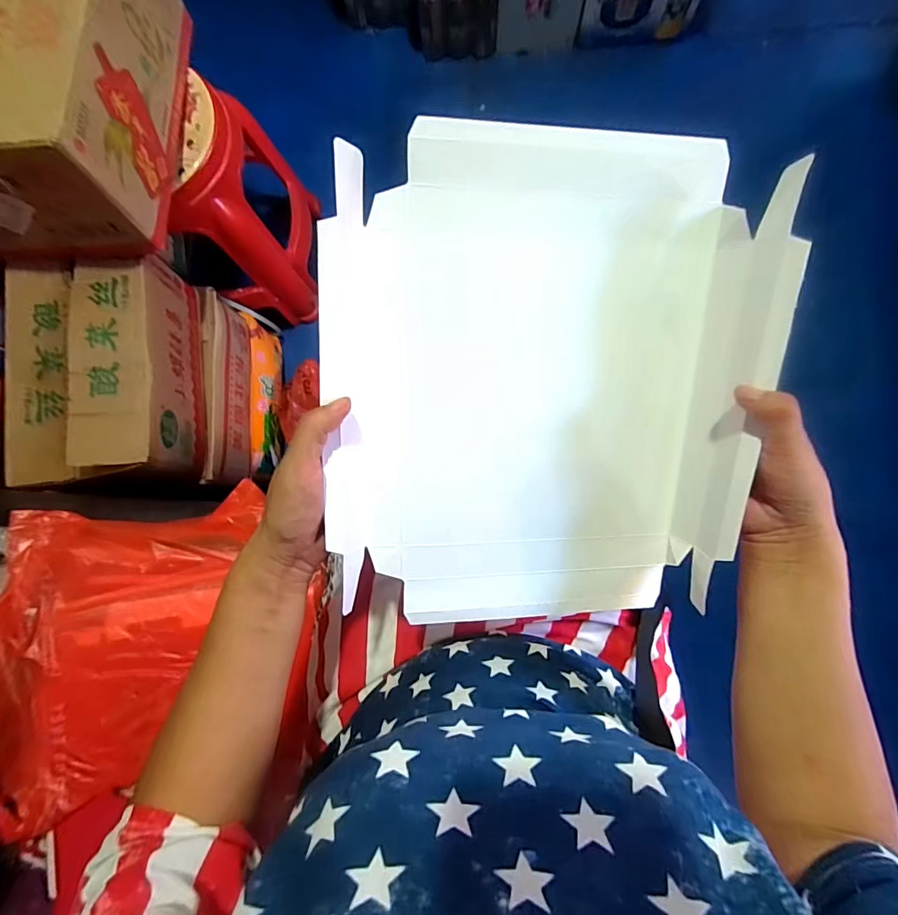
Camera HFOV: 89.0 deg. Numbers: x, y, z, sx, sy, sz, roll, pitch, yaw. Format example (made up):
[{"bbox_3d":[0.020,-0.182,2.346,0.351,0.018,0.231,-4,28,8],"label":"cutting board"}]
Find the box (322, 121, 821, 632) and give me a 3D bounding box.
[{"bbox_3d":[0.071,-0.040,0.333,0.288,0.080,0.363,2,102,-8],"label":"box"}]

